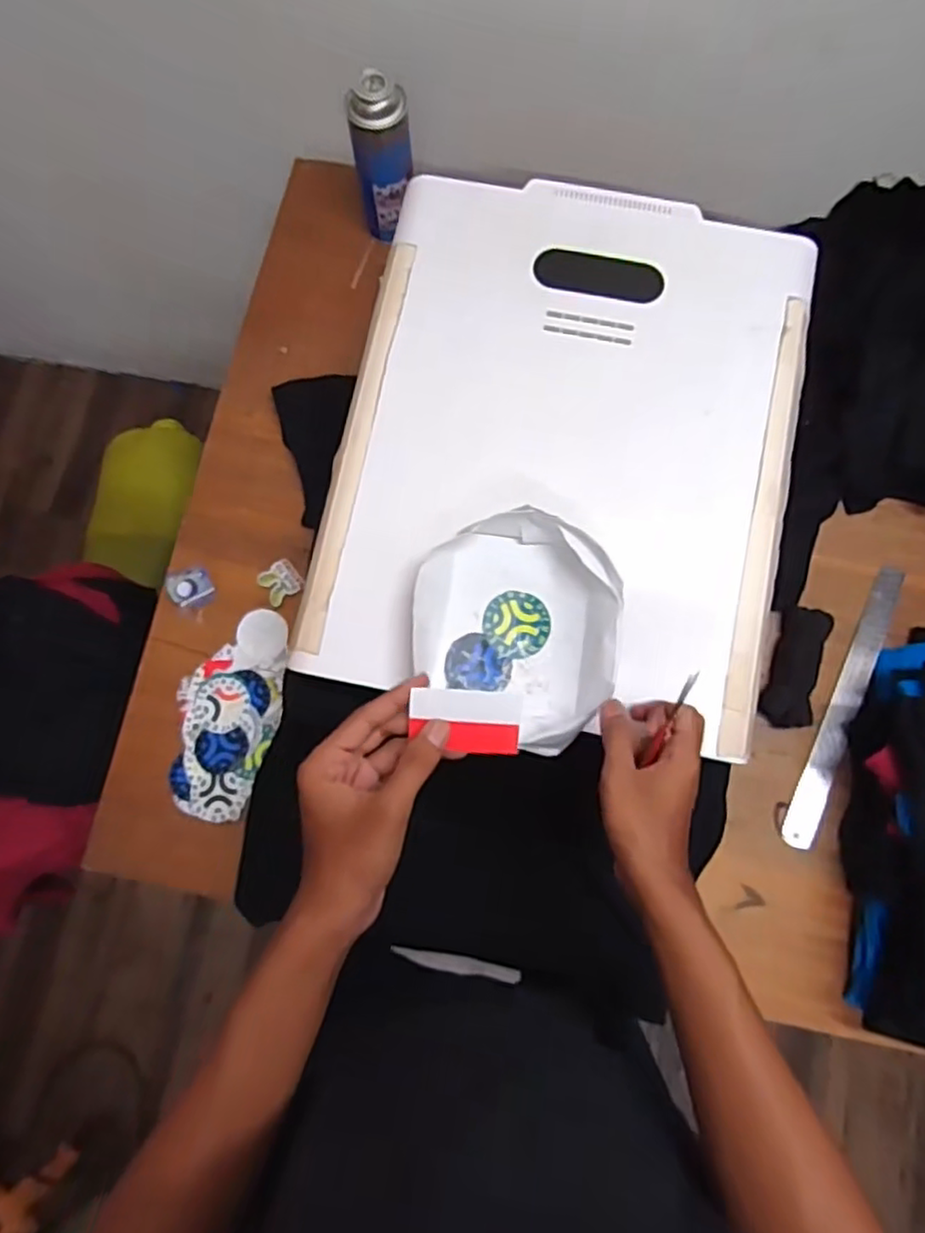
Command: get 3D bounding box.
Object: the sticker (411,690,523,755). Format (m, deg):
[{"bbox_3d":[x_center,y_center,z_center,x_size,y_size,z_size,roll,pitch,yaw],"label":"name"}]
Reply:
[{"bbox_3d":[0.003,0.067,0.435,0.069,0.007,0.038,4,87,-5],"label":"sticker"}]

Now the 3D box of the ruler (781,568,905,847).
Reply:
[{"bbox_3d":[0.410,0.092,0.725,0.029,0.007,0.319,24,80,6],"label":"ruler"}]

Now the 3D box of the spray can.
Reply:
[{"bbox_3d":[-0.088,-0.501,0.763,0.063,0.172,0.057,-6,79,0],"label":"spray can"}]

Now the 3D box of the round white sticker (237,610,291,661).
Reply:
[{"bbox_3d":[-0.217,0.019,0.742,0.052,0.004,0.055,0,79,1],"label":"round white sticker"}]

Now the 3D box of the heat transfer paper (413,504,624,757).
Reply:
[{"bbox_3d":[0.041,0.011,0.558,0.162,0.051,0.182,5,79,2],"label":"heat transfer paper"}]

